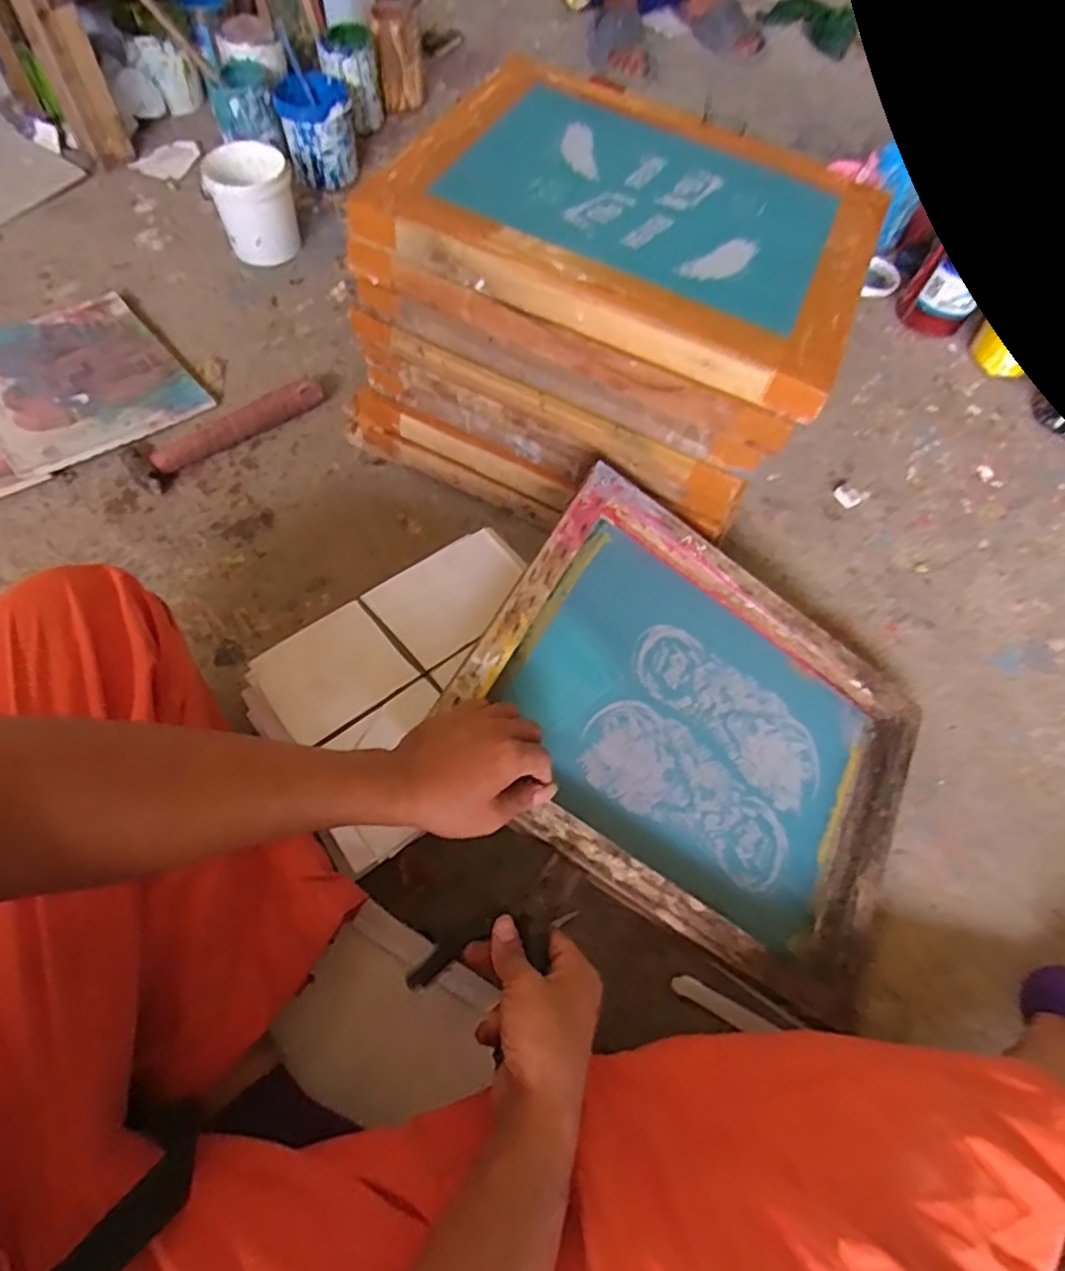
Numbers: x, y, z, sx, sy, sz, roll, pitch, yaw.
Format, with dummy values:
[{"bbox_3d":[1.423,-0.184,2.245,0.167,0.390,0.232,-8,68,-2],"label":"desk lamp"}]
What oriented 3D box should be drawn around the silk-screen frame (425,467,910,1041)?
[{"bbox_3d":[0.159,0.089,0.643,0.437,0.045,0.346,35,65,-7],"label":"silk-screen frame"}]

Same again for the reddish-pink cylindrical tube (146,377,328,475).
[{"bbox_3d":[-0.398,-0.286,0.902,0.238,0.034,0.043,-35,70,-21],"label":"reddish-pink cylindrical tube"}]

